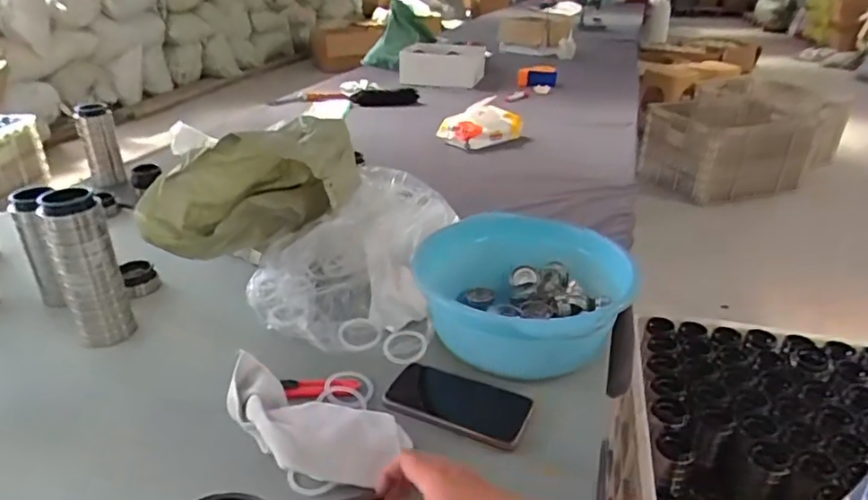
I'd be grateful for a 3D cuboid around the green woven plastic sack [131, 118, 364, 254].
[{"bbox_3d":[-0.263,-0.087,0.815,0.304,0.162,0.156,-23,31,-4],"label":"green woven plastic sack"}]

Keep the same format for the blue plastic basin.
[{"bbox_3d":[0.102,0.063,0.777,0.282,0.124,0.282,0,28,0],"label":"blue plastic basin"}]

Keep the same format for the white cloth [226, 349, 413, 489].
[{"bbox_3d":[-0.140,0.188,0.602,0.219,0.054,0.113,11,30,20],"label":"white cloth"}]

